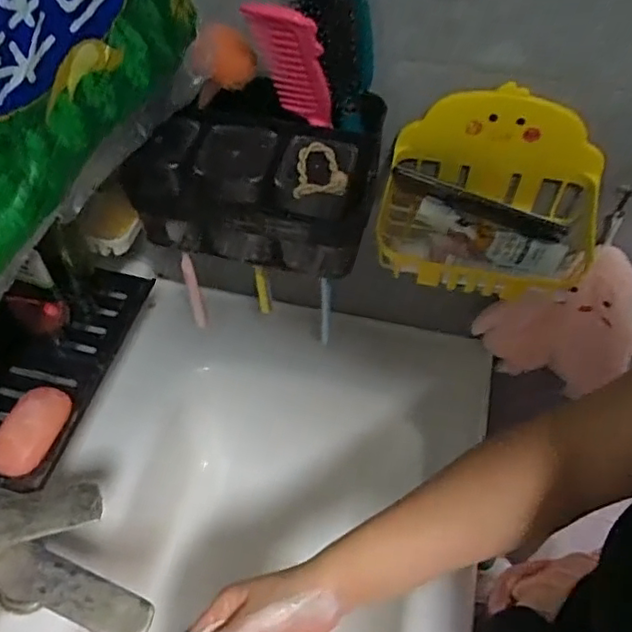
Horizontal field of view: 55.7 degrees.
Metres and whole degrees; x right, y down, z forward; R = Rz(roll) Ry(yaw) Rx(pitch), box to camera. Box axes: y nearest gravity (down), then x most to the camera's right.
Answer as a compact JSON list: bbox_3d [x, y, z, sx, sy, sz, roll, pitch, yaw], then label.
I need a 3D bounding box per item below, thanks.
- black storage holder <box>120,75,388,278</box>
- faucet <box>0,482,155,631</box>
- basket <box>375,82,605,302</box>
[{"bbox_3d":[-0.054,-0.120,0.556,0.212,0.135,0.114,14,52,9],"label":"black storage holder"},{"bbox_3d":[-0.215,0.184,0.477,0.182,0.058,0.100,9,52,5],"label":"faucet"},{"bbox_3d":[0.163,-0.103,0.543,0.202,0.134,0.121,14,52,9],"label":"basket"}]

